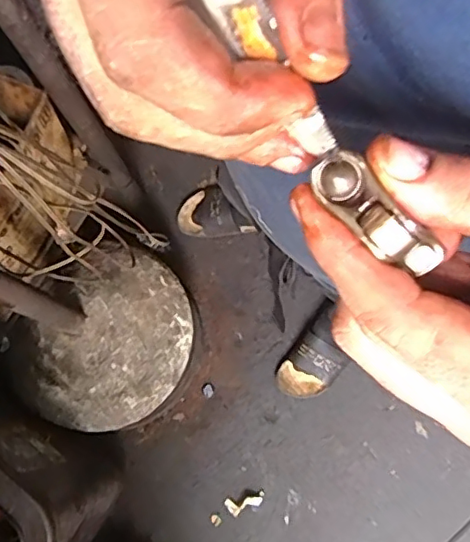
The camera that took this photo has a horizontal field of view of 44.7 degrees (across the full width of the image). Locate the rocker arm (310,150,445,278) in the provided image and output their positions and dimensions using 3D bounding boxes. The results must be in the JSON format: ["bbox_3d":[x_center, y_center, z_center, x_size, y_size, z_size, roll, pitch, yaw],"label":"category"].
[{"bbox_3d":[0.039,-0.015,0.155,0.042,0.010,0.013,44,80,-1],"label":"rocker arm"}]

